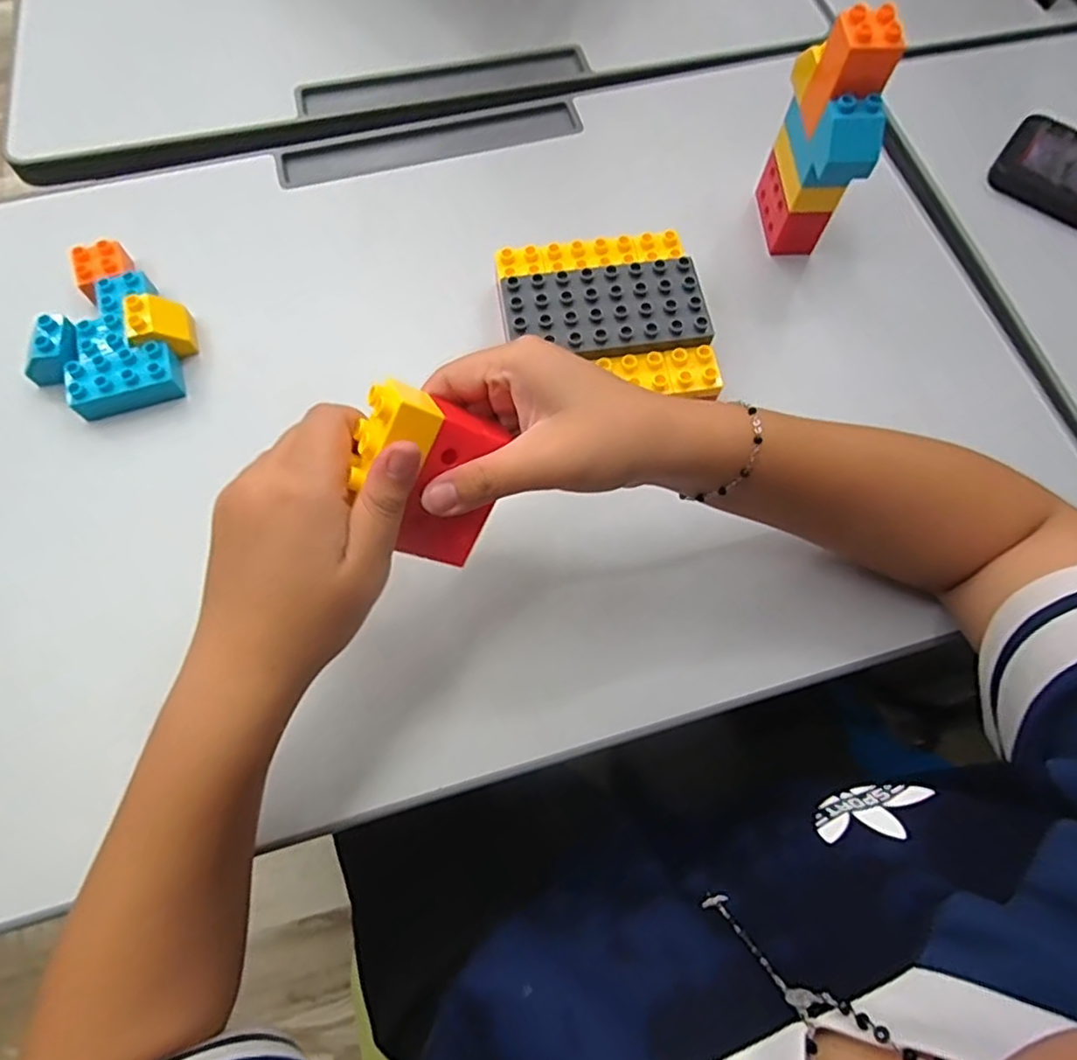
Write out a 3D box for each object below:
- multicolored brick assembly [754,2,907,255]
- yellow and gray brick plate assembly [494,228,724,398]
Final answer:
[{"bbox_3d":[0.189,-0.257,0.424,0.031,0.141,0.087,-4,68,-4],"label":"multicolored brick assembly"},{"bbox_3d":[0.043,-0.139,0.424,0.132,0.038,0.132,-6,69,-4],"label":"yellow and gray brick plate assembly"}]

